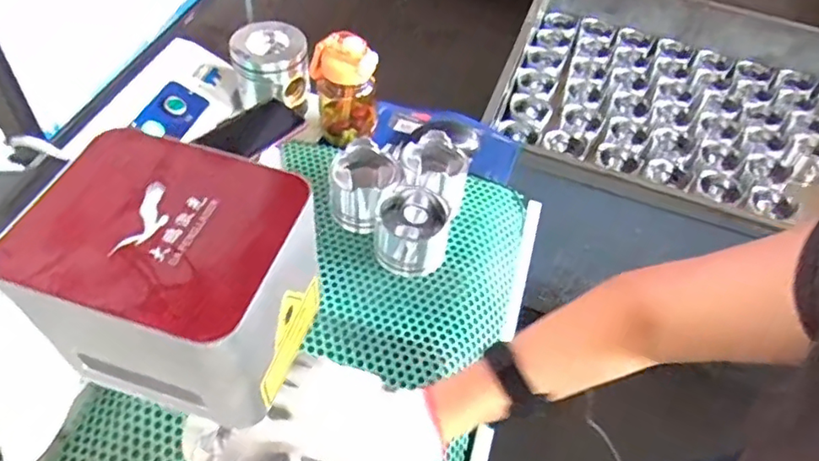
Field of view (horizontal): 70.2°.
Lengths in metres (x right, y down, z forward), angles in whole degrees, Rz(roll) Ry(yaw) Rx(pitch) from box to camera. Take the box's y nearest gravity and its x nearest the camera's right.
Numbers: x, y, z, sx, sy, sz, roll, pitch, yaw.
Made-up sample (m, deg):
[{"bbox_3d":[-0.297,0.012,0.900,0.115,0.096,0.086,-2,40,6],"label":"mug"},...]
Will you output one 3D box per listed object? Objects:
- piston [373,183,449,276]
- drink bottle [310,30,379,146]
[{"bbox_3d":[0.003,0.002,0.753,0.092,0.075,0.097,9,51,2],"label":"piston"},{"bbox_3d":[-0.096,-0.215,0.871,0.097,0.157,0.079,-3,51,-7],"label":"drink bottle"}]

